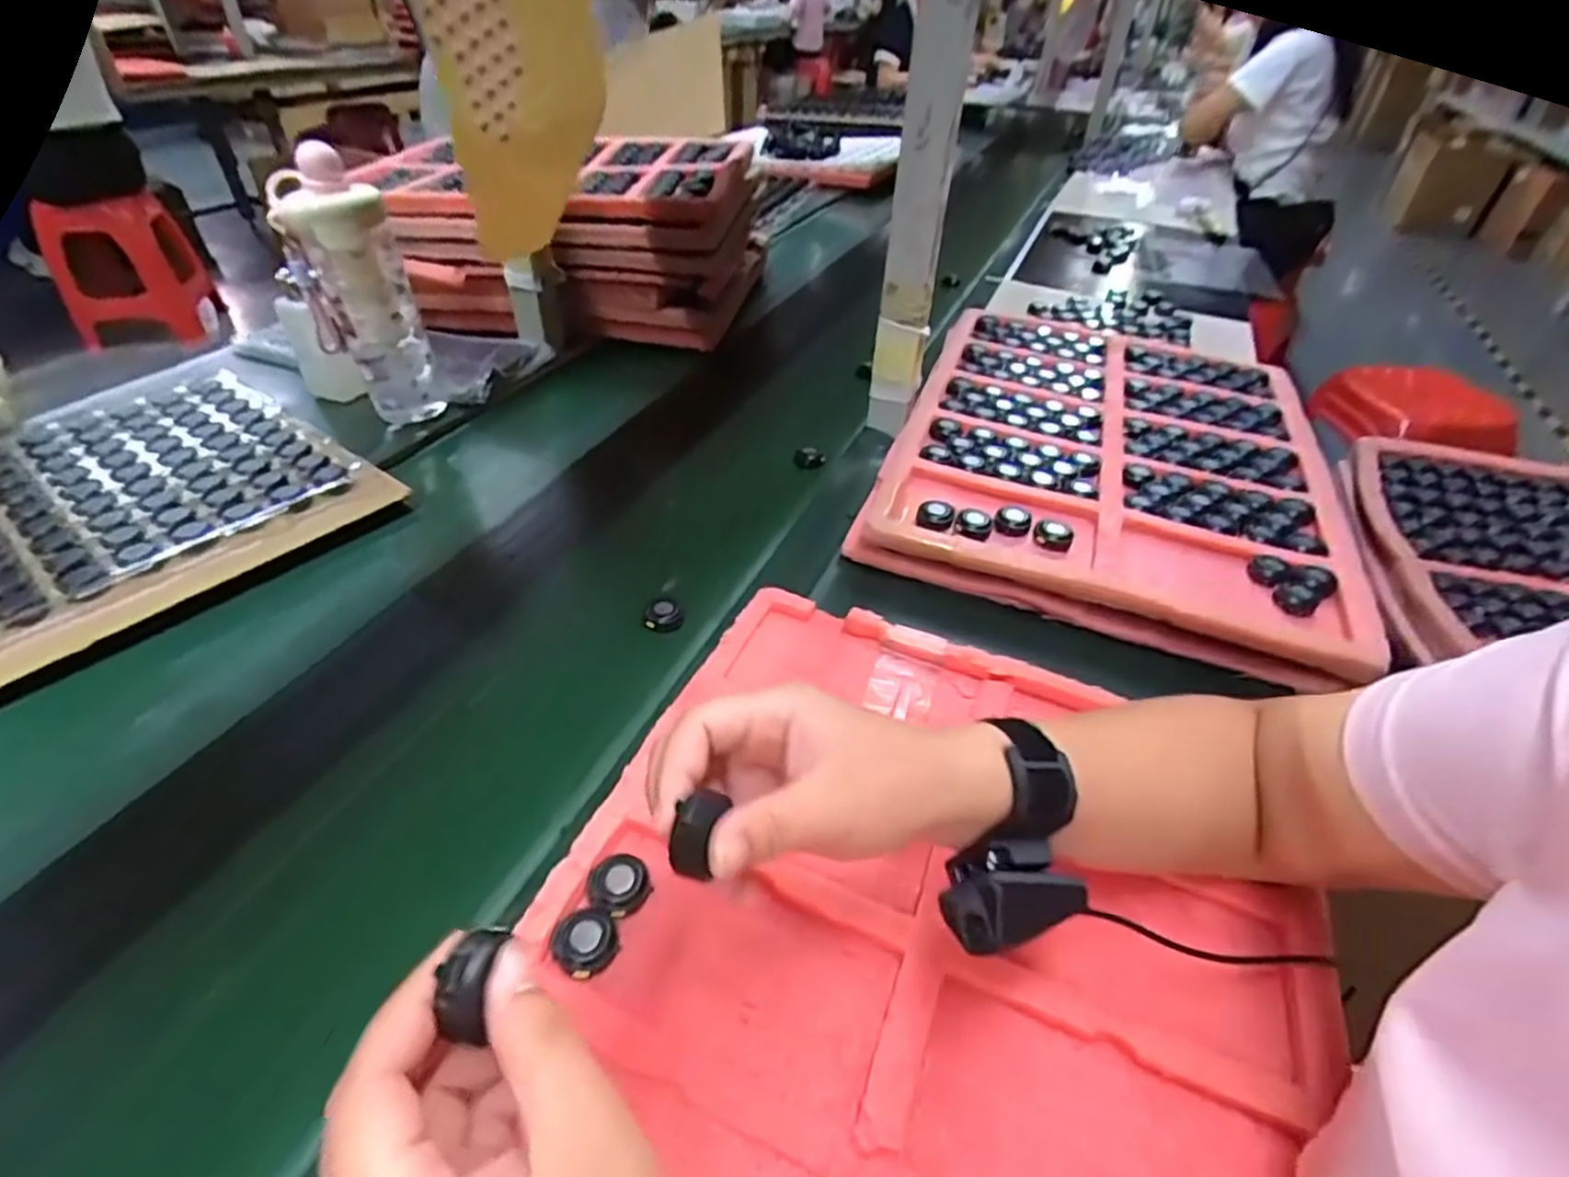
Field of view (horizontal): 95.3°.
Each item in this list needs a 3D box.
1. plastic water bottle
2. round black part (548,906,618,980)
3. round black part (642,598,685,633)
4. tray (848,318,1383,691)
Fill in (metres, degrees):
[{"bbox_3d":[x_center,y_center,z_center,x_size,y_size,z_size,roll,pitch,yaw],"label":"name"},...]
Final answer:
[{"bbox_3d":[-0.415,-0.284,0.699,0.084,0.226,0.084,32,50,32],"label":"plastic water bottle"},{"bbox_3d":[-0.097,0.168,0.343,0.030,0.010,0.027,26,47,27],"label":"round black part"},{"bbox_3d":[-0.092,0.019,0.544,0.029,0.011,0.031,0,40,0],"label":"round black part"},{"bbox_3d":[0.322,-0.143,0.716,0.387,0.052,0.513,14,42,15],"label":"tray"}]

